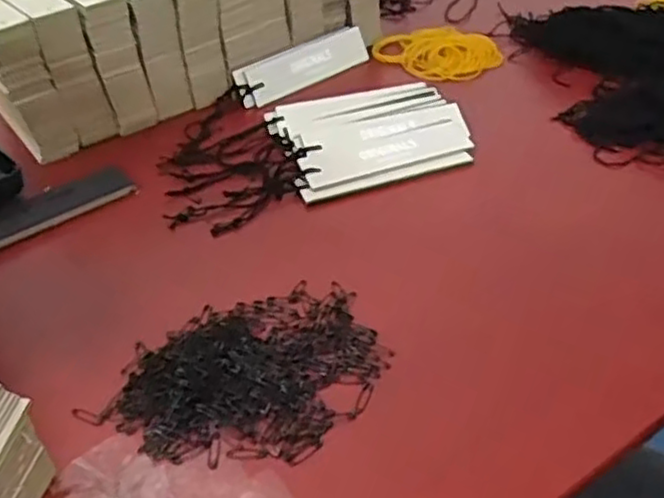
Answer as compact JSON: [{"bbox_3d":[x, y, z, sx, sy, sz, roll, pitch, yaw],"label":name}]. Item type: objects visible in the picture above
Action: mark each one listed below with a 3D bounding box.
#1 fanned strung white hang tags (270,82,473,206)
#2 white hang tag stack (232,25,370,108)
[{"bbox_3d":[0.030,-0.087,0.524,0.134,0.015,0.115,-15,41,-12],"label":"fanned strung white hang tags"},{"bbox_3d":[-0.024,-0.163,0.618,0.132,0.035,0.006,-29,12,-26],"label":"white hang tag stack"}]

